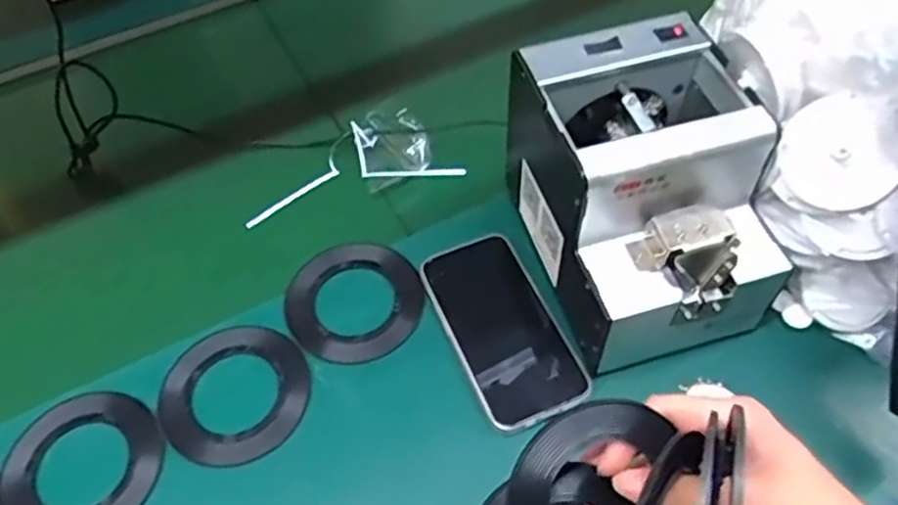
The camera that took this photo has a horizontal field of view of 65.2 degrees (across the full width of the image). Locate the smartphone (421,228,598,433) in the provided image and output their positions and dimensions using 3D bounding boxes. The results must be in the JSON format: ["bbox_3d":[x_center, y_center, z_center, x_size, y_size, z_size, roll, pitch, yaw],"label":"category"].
[{"bbox_3d":[0.037,0.050,0.498,0.075,0.010,0.148,-21,55,-12],"label":"smartphone"}]

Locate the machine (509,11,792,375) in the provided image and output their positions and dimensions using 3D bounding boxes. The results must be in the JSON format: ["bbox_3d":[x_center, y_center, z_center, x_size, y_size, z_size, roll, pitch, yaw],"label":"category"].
[{"bbox_3d":[0.131,-0.042,0.473,0.132,0.143,0.172,-16,55,-8],"label":"machine"}]

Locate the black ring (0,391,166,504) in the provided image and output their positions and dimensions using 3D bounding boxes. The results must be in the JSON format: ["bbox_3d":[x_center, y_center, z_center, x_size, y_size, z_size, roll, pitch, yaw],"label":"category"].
[{"bbox_3d":[-0.241,0.137,0.457,0.099,0.007,0.102,-2,54,2],"label":"black ring"}]

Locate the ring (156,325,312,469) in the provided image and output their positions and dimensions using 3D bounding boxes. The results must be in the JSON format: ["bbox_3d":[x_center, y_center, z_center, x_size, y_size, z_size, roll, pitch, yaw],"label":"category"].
[{"bbox_3d":[-0.147,0.097,0.485,0.100,0.013,0.097,-2,54,2],"label":"ring"}]

